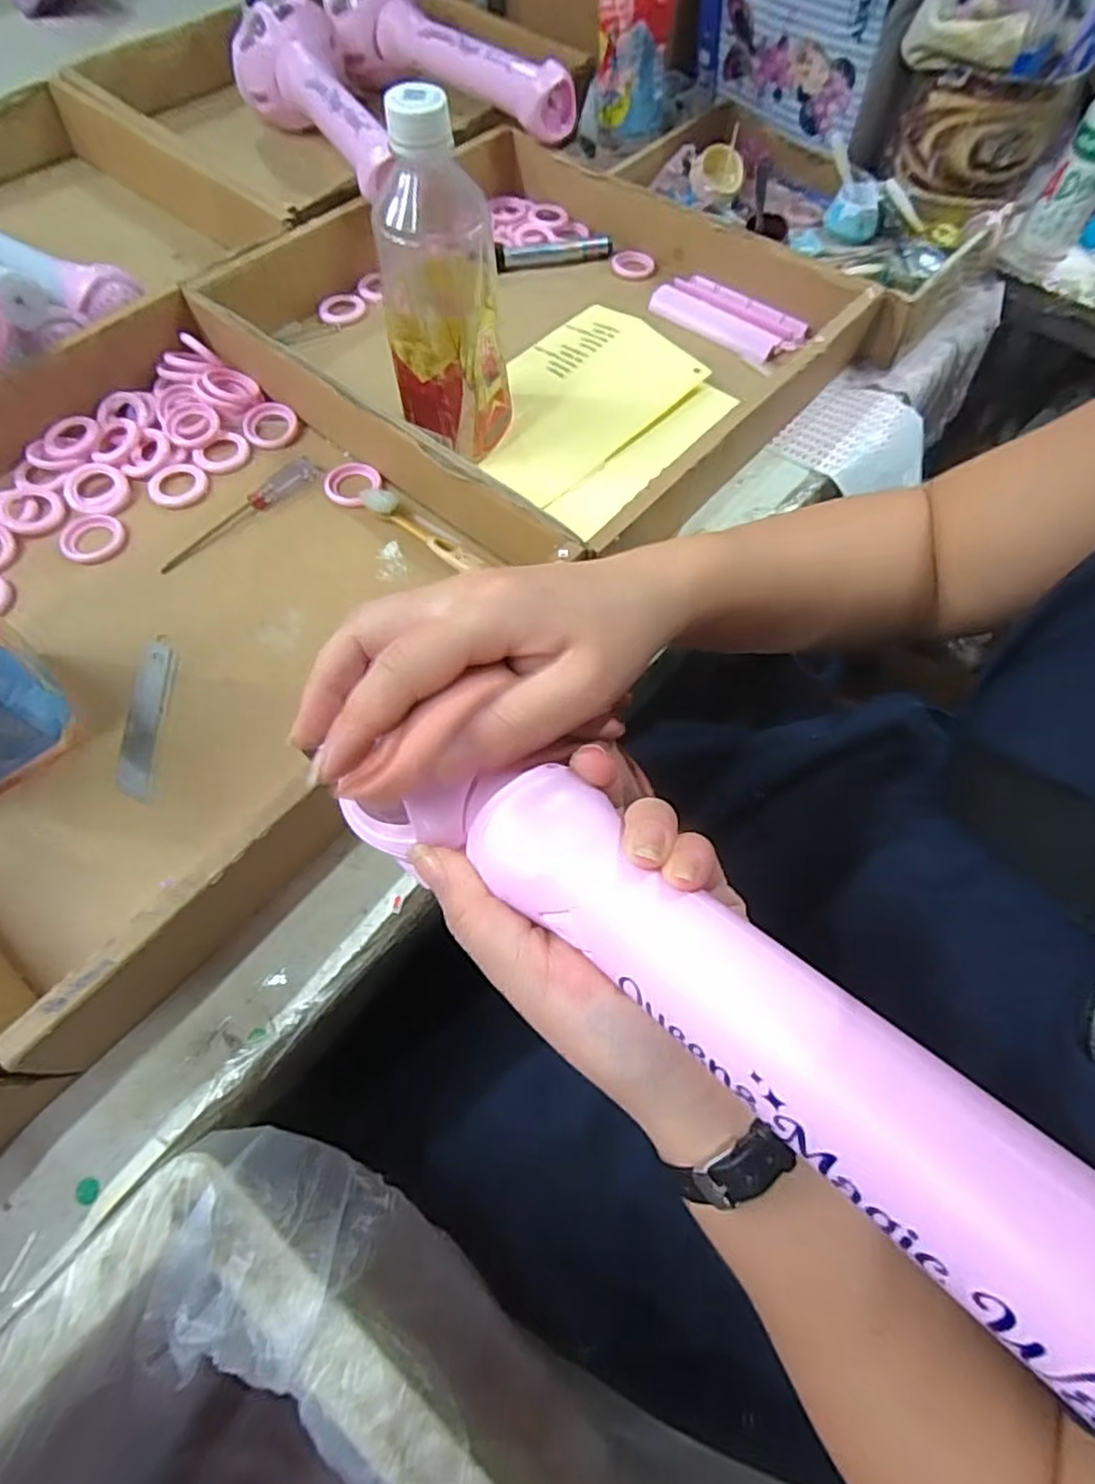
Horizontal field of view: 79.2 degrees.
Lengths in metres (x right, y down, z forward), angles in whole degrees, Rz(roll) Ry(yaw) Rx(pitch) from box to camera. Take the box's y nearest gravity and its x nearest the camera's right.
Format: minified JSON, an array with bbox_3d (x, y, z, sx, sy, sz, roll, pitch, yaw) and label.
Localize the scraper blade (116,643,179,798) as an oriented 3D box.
[{"bbox_3d":[-0.223,-0.016,0.368,0.020,0.004,0.097,-4,65,-2],"label":"scraper blade"}]

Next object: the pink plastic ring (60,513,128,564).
[{"bbox_3d":[-0.288,-0.130,0.419,0.038,0.004,0.038,-6,65,-3],"label":"pink plastic ring"}]

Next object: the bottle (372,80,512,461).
[{"bbox_3d":[-0.063,-0.269,0.399,0.071,0.182,0.079,-8,65,-4],"label":"bottle"}]

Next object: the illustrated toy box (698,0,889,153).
[{"bbox_3d":[0.199,-0.606,0.561,0.170,0.133,0.028,37,68,15],"label":"illustrated toy box"}]

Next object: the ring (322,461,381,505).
[{"bbox_3d":[-0.134,-0.178,0.451,0.036,0.004,0.038,0,65,0],"label":"ring"}]

